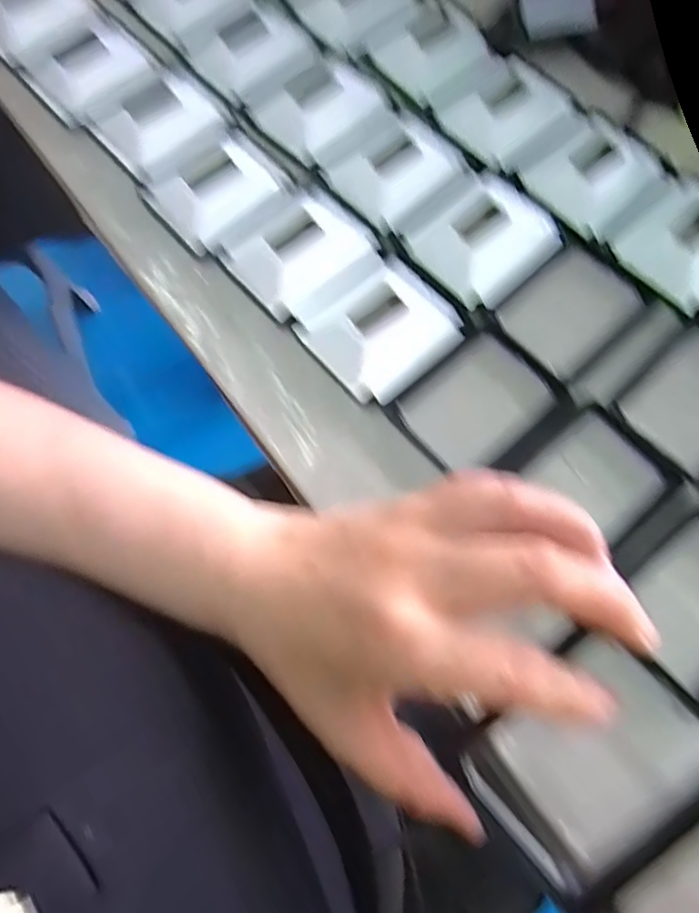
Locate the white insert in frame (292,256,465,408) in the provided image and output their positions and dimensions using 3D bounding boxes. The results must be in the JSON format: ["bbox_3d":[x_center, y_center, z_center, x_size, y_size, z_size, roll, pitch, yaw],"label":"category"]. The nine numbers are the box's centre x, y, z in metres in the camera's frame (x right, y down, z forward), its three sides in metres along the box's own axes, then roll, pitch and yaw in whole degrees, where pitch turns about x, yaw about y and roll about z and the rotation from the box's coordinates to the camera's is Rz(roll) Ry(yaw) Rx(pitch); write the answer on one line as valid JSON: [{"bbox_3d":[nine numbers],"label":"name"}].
[{"bbox_3d":[0.019,-0.070,0.317,0.075,0.013,0.065,-37,74,-11],"label":"white insert in frame"}]

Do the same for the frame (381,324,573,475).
[{"bbox_3d":[0.070,-0.027,0.311,0.082,0.005,0.066,-40,75,-12],"label":"frame"}]

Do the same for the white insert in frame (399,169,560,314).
[{"bbox_3d":[0.078,-0.129,0.337,0.085,0.013,0.070,-43,75,-13],"label":"white insert in frame"}]

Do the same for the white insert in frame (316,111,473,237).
[{"bbox_3d":[0.030,-0.176,0.354,0.075,0.013,0.070,-36,74,-11],"label":"white insert in frame"}]

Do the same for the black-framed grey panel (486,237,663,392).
[{"bbox_3d":[0.127,-0.082,0.331,0.088,0.007,0.063,-41,75,-12],"label":"black-framed grey panel"}]

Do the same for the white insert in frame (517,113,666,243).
[{"bbox_3d":[0.146,-0.168,0.350,0.065,0.012,0.061,-37,74,-11],"label":"white insert in frame"}]

